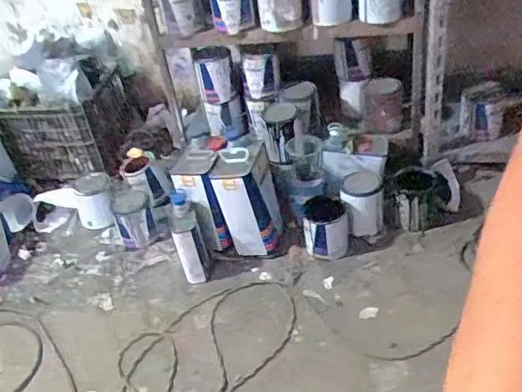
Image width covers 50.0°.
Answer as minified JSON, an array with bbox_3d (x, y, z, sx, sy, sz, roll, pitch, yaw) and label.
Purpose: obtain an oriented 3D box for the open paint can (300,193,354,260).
[{"bbox_3d":[0.163,0.079,1.389,0.115,0.112,0.123,-7,39,5],"label":"open paint can"}]

